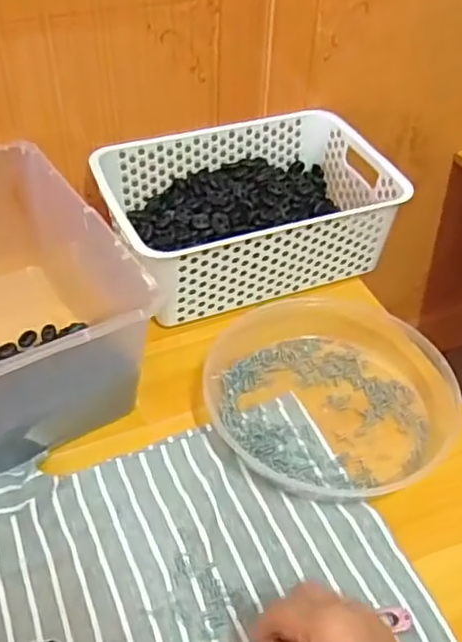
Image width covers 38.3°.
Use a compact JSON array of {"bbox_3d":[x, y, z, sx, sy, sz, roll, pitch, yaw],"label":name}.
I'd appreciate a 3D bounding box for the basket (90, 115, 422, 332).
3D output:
[{"bbox_3d":[0.015,-0.126,0.750,0.305,0.096,0.206,-18,49,-19],"label":"basket"}]

